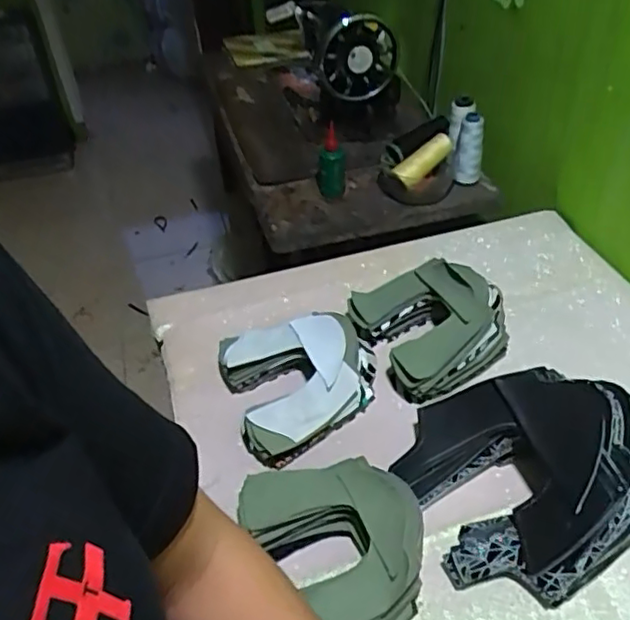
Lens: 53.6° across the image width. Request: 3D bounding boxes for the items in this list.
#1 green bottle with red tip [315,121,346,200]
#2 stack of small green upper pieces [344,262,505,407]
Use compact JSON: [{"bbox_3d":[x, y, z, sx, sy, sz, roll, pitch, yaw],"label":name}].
[{"bbox_3d":[0.025,-0.243,1.023,0.049,0.107,0.059,-2,41,2],"label":"green bottle with red tip"},{"bbox_3d":[0.132,0.008,0.747,0.155,0.082,0.171,-25,45,-23],"label":"stack of small green upper pieces"}]

